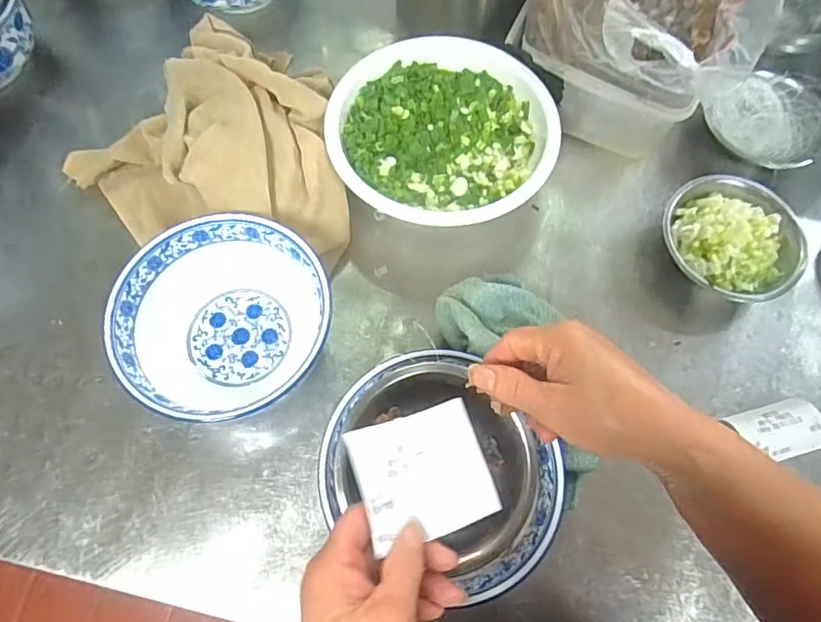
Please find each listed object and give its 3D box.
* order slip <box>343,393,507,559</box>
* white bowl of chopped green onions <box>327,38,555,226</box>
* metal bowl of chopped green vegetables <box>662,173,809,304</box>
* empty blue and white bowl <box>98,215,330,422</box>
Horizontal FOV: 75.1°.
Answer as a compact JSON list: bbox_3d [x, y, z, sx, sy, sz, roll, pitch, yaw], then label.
[{"bbox_3d":[0.007,0.094,0.311,0.073,0.017,0.068,-18,68,-8],"label":"order slip"},{"bbox_3d":[0.029,-0.173,0.547,0.212,0.071,0.205,-1,68,2],"label":"white bowl of chopped green onions"},{"bbox_3d":[0.310,-0.067,0.520,0.130,0.042,0.121,-1,68,2],"label":"metal bowl of chopped green vegetables"},{"bbox_3d":[-0.151,0.013,0.458,0.168,0.087,0.162,-1,68,2],"label":"empty blue and white bowl"}]

